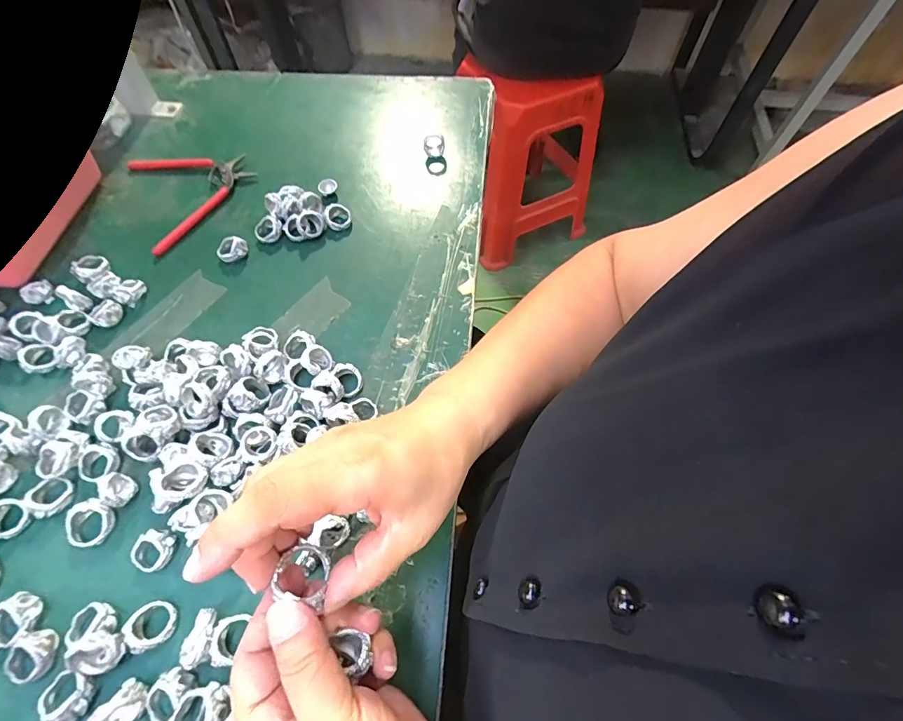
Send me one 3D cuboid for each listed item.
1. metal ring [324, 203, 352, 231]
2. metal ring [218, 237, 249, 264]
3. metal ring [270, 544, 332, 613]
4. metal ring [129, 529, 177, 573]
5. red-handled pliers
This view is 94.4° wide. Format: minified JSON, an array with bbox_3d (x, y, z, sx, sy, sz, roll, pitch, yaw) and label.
[{"bbox_3d":[-0.116,-0.147,0.429,0.027,0.007,0.027,32,73,-20],"label":"metal ring"},{"bbox_3d":[-0.217,-0.110,0.413,0.028,0.016,0.028,0,62,1],"label":"metal ring"},{"bbox_3d":[-0.070,0.102,0.200,0.023,0.010,0.025,0,62,1],"label":"metal ring"},{"bbox_3d":[-0.203,0.129,0.285,0.027,0.016,0.026,0,62,1],"label":"metal ring"},{"bbox_3d":[-0.280,-0.192,0.460,0.118,0.013,0.147,-25,64,-12],"label":"red-handled pliers"}]

